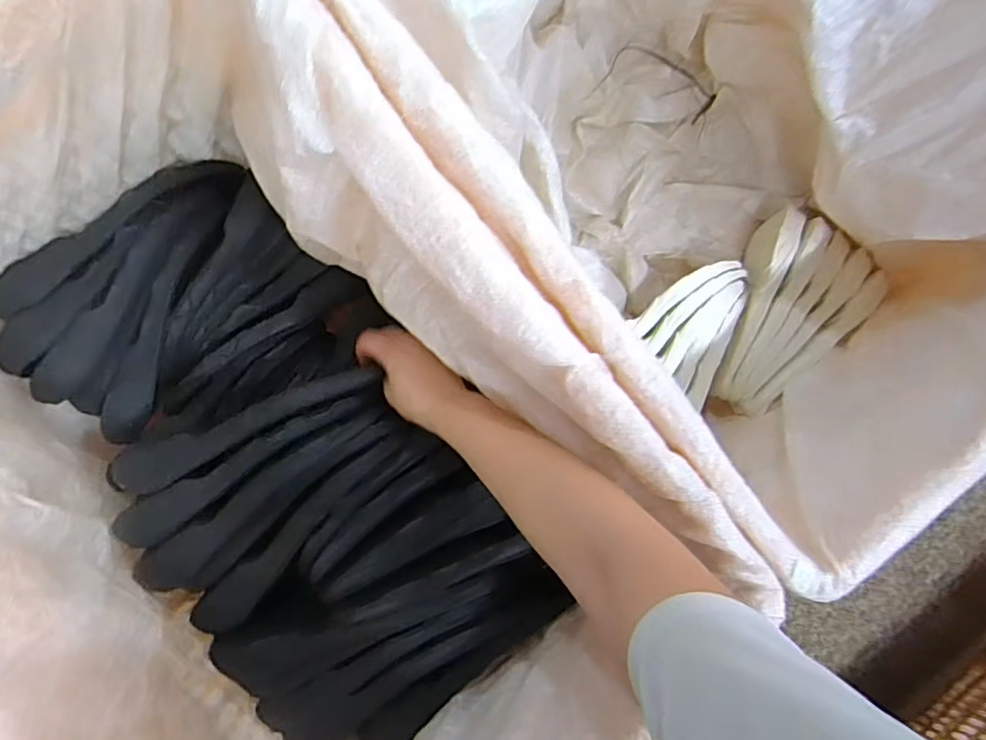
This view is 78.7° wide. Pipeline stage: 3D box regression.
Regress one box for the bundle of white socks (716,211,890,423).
[{"bbox_3d":[0.383,-0.062,0.750,0.152,0.099,0.261,28,86,-5],"label":"bundle of white socks"}]

